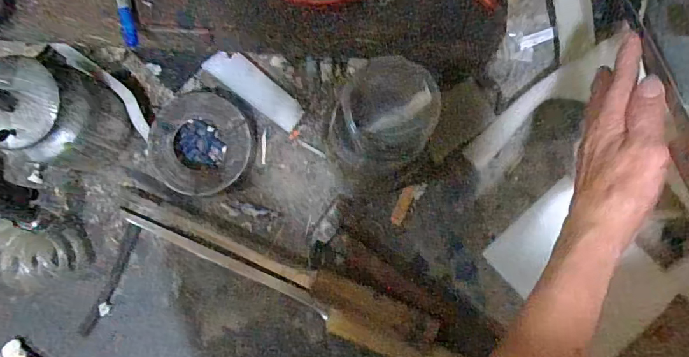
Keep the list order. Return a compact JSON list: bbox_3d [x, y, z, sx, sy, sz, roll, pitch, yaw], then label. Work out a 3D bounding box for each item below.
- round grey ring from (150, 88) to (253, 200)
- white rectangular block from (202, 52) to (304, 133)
[{"bbox_3d":[-0.156,-0.038,0.516,0.108,0.028,0.107,0,85,2],"label":"round grey ring"},{"bbox_3d":[-0.099,-0.102,0.525,0.119,0.016,0.036,36,87,5],"label":"white rectangular block"}]

